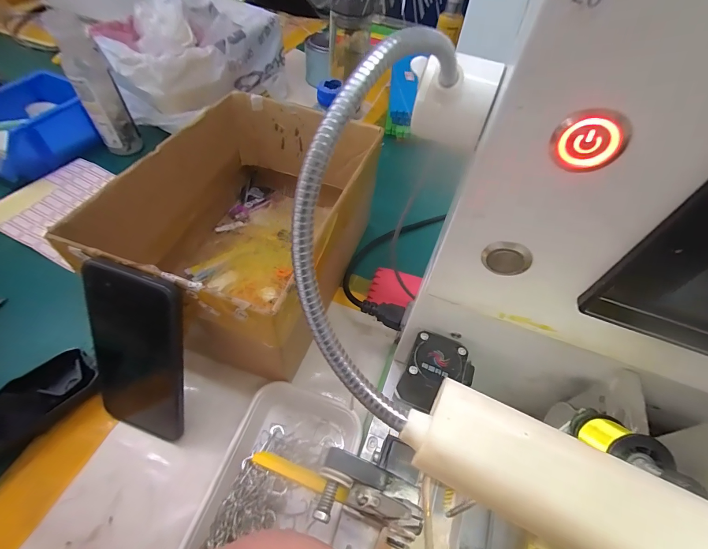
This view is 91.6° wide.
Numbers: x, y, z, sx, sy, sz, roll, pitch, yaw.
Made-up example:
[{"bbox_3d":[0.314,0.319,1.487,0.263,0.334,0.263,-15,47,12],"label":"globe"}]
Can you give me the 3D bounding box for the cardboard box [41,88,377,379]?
[{"bbox_3d":[-0.103,-0.055,0.384,0.191,0.146,0.270,18,54,8],"label":"cardboard box"}]

